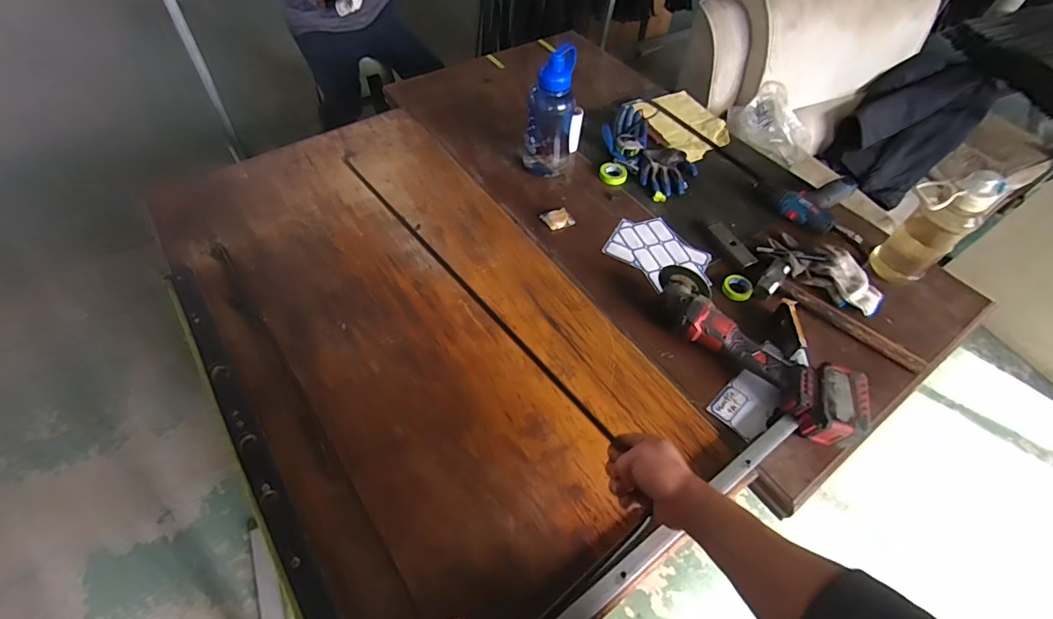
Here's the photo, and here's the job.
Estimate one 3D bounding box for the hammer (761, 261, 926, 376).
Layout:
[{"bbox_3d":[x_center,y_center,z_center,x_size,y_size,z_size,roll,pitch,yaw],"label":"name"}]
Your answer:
[{"bbox_3d":[0.593,0.008,0.885,0.293,0.032,0.078,35,61,20],"label":"hammer"}]

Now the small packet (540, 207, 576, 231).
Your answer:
[{"bbox_3d":[0.073,-0.198,1.022,0.068,0.019,0.058,-27,61,-20],"label":"small packet"}]

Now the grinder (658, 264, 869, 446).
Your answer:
[{"bbox_3d":[0.385,0.065,0.816,0.117,0.087,0.397,-36,64,-24],"label":"grinder"}]

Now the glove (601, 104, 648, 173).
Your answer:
[{"bbox_3d":[0.248,-0.438,1.188,0.116,0.039,0.219,16,56,9],"label":"glove"}]

